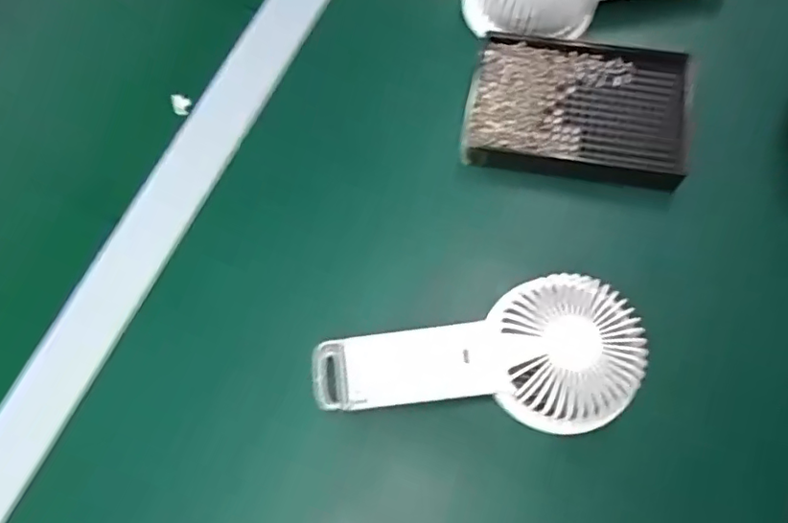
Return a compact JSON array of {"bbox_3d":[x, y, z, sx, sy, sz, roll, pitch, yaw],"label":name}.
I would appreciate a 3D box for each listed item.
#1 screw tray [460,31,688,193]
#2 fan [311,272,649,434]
[{"bbox_3d":[0.120,-0.102,0.382,0.138,0.020,0.095,11,73,5],"label":"screw tray"},{"bbox_3d":[0.043,0.055,0.318,0.175,0.034,0.077,-6,72,0],"label":"fan"}]

